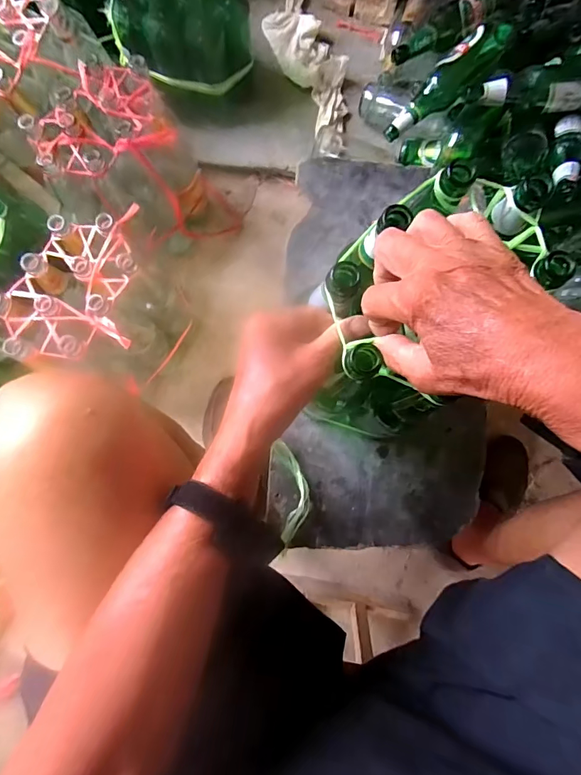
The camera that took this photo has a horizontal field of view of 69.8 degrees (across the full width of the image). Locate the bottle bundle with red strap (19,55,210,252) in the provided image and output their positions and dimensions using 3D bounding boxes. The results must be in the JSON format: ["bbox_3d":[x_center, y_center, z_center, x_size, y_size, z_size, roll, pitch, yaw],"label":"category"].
[{"bbox_3d":[-0.278,-0.363,0.730,0.226,0.245,0.196,-35,83,-7],"label":"bottle bundle with red strap"}]

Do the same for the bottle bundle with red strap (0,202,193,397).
[{"bbox_3d":[-0.287,-0.125,0.658,0.193,0.225,0.236,14,80,1],"label":"bottle bundle with red strap"}]

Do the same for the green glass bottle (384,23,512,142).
[{"bbox_3d":[0.303,-0.562,0.748,0.077,0.088,0.290,42,82,6],"label":"green glass bottle"}]

